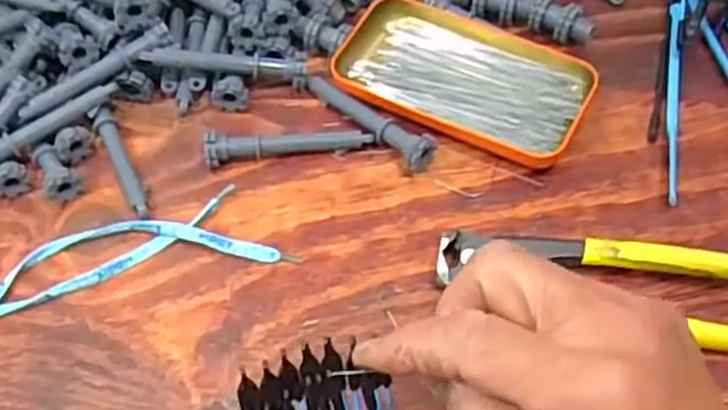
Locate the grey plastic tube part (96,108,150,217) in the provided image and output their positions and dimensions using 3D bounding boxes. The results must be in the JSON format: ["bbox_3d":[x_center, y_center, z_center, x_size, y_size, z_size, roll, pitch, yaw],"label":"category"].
[{"bbox_3d":[-0.136,-0.024,0.438,0.012,0.014,0.074,-24,60,-12],"label":"grey plastic tube part"}]

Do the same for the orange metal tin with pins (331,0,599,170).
[{"bbox_3d":[0.058,-0.076,0.458,0.143,0.020,0.084,22,62,15],"label":"orange metal tin with pins"}]

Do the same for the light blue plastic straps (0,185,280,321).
[{"bbox_3d":[-0.193,0.059,0.394,0.291,0.010,0.059,-22,60,-11],"label":"light blue plastic straps"}]

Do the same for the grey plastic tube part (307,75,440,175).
[{"bbox_3d":[0.003,-0.050,0.444,0.017,0.020,0.089,-39,64,-19],"label":"grey plastic tube part"}]

